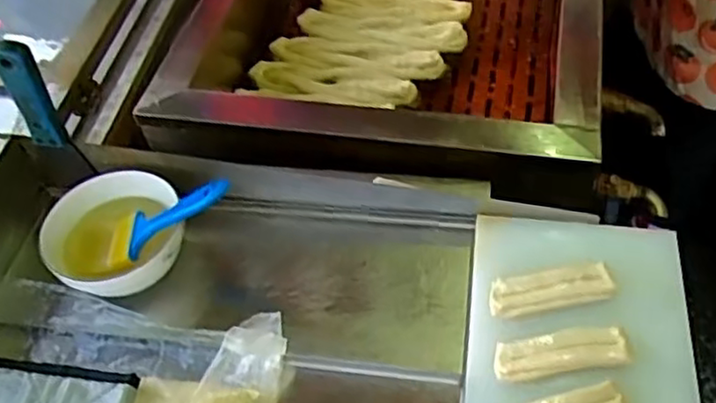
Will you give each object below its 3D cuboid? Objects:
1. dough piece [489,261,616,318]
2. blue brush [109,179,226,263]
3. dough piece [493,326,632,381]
[{"bbox_3d":[0.169,0.076,0.617,0.106,0.019,0.032,-8,52,-1],"label":"dough piece"},{"bbox_3d":[-0.180,0.014,0.656,0.143,0.013,0.044,-27,50,19],"label":"blue brush"},{"bbox_3d":[0.167,0.124,0.580,0.109,0.007,0.035,-7,52,0],"label":"dough piece"}]

